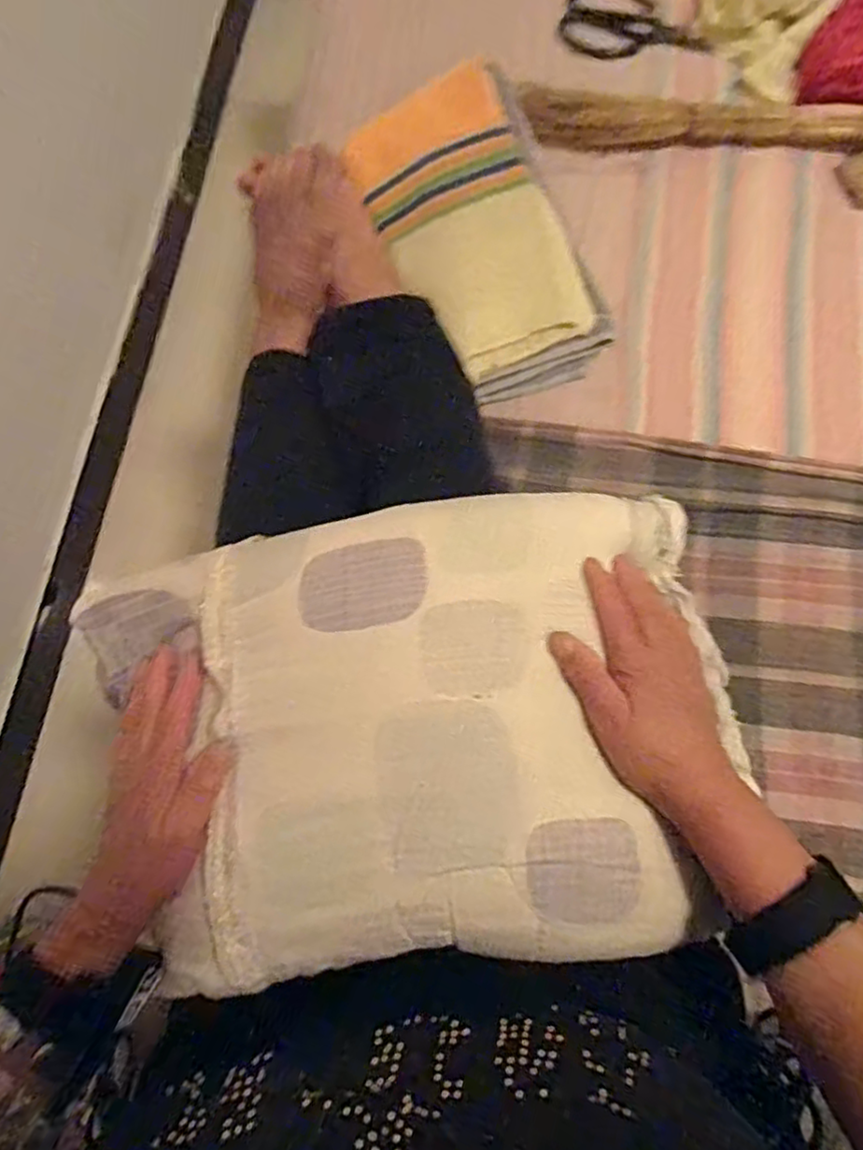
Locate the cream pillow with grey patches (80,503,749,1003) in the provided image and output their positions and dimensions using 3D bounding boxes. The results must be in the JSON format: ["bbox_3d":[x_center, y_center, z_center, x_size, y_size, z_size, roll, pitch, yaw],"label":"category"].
[{"bbox_3d":[-0.015,0.094,0.422,0.409,0.064,0.273,-6,75,-1],"label":"cream pillow with grey patches"}]

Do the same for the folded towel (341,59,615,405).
[{"bbox_3d":[0.044,-0.346,0.666,0.179,0.033,0.341,-21,75,-3],"label":"folded towel"}]

